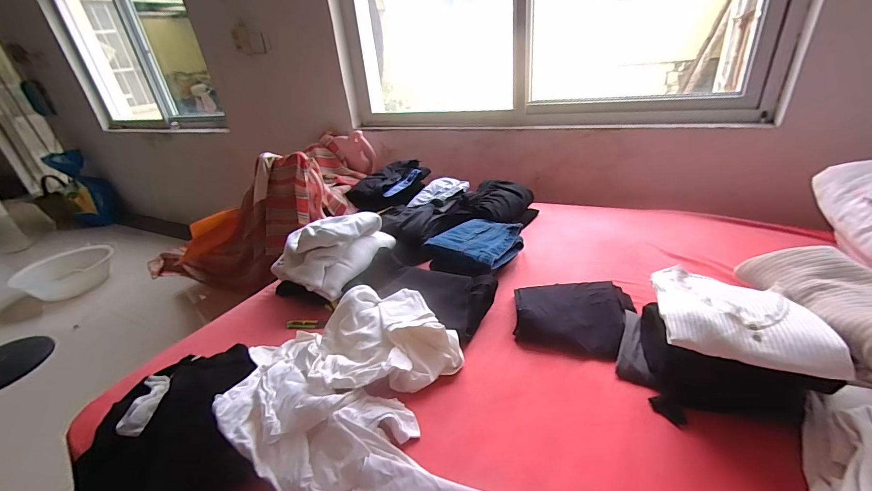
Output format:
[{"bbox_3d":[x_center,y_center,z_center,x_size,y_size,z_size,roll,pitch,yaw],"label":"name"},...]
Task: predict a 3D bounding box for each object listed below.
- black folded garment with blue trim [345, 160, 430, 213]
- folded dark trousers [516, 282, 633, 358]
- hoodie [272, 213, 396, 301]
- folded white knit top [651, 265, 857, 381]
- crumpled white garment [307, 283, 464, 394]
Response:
[{"bbox_3d":[-0.181,-0.241,1.427,0.239,0.093,0.307,12,33,30],"label":"black folded garment with blue trim"},{"bbox_3d":[0.309,0.153,0.831,0.254,0.041,0.210,4,30,18],"label":"folded dark trousers"},{"bbox_3d":[-0.304,-0.012,1.052,0.253,0.138,0.271,12,33,30],"label":"hoodie"},{"bbox_3d":[0.498,0.106,0.612,0.229,0.031,0.209,5,30,21],"label":"folded white knit top"},{"bbox_3d":[-0.107,0.187,0.764,0.280,0.115,0.216,-15,29,-14],"label":"crumpled white garment"}]

